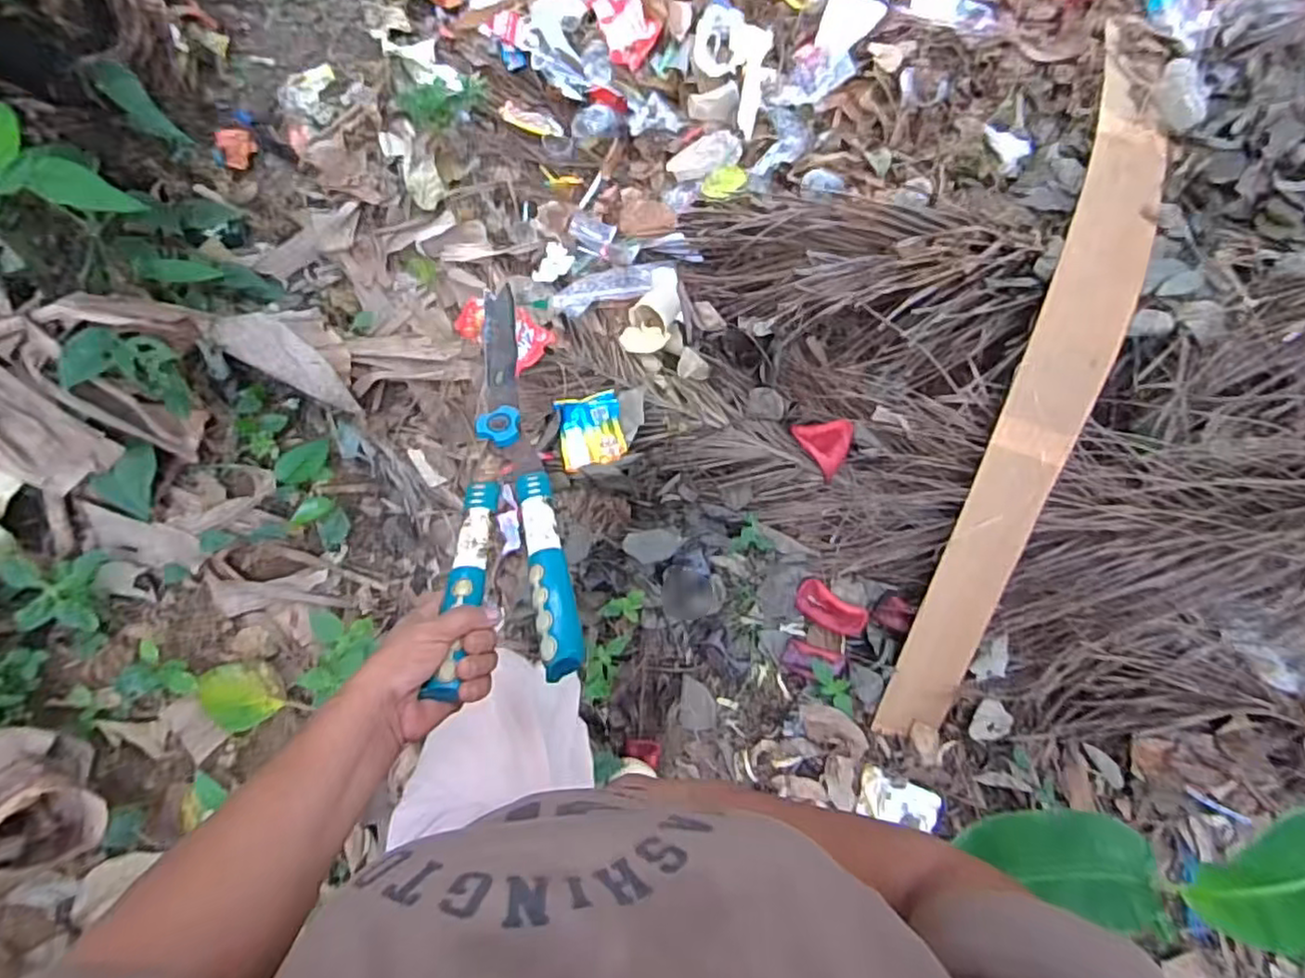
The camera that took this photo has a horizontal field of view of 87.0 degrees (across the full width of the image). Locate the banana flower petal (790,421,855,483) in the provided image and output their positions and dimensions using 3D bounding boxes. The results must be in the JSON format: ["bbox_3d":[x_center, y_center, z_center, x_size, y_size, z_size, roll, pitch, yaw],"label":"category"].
[{"bbox_3d":[0.349,-0.082,1.384,0.125,0.051,0.139,-1,70,-3],"label":"banana flower petal"}]

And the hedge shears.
[{"bbox_3d":[-0.141,-0.031,0.642,0.102,0.036,0.464,-9,49,-5],"label":"hedge shears"}]

